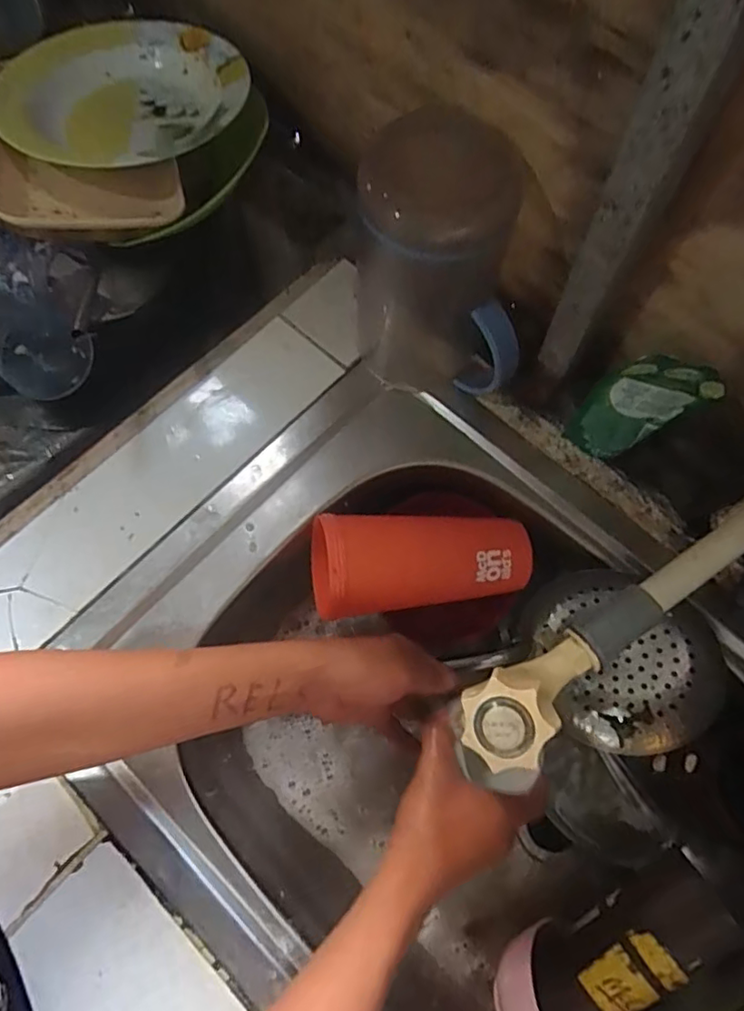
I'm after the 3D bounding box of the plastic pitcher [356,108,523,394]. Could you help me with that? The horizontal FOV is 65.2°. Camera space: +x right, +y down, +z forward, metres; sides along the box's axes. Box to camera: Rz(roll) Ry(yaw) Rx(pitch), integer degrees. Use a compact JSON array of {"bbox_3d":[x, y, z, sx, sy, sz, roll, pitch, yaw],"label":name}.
[{"bbox_3d":[0.056,-0.182,0.468,0.127,0.194,0.110,6,70,0],"label":"plastic pitcher"}]

